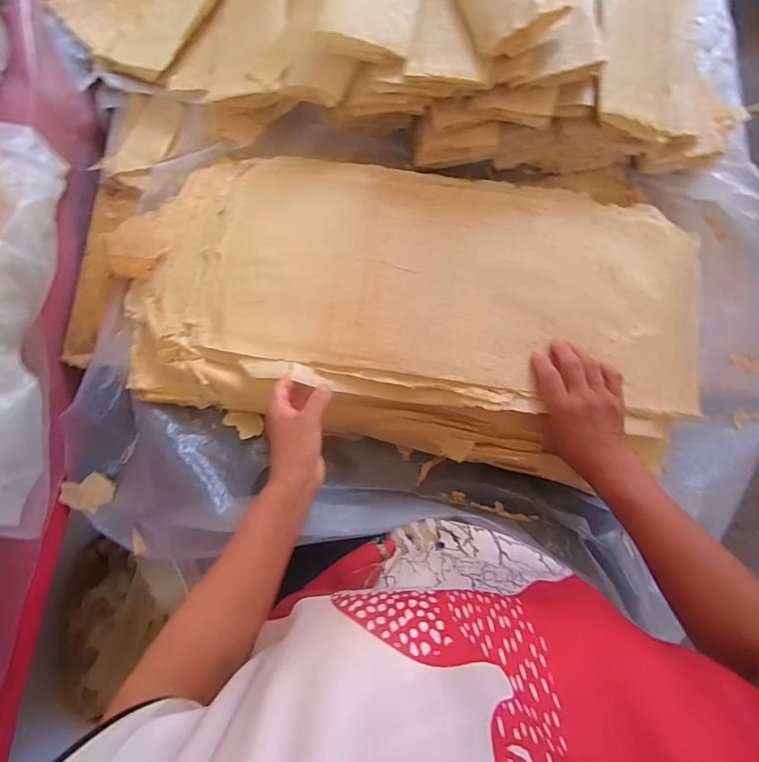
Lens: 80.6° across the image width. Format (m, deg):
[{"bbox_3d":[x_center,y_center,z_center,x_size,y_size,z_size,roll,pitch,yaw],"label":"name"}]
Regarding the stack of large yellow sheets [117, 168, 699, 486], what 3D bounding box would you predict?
[{"bbox_3d":[0.036,-0.103,0.597,0.757,0.064,0.371,10,78,3],"label":"stack of large yellow sheets"}]

